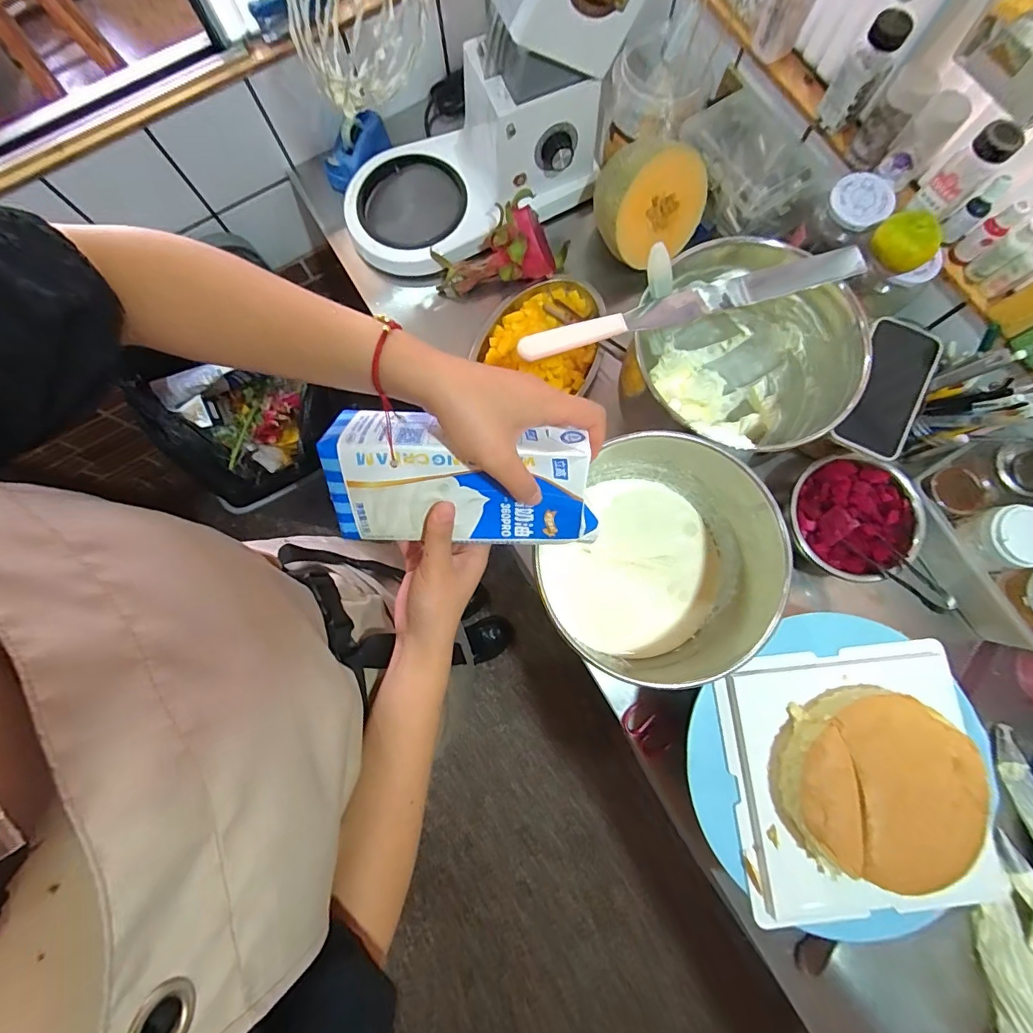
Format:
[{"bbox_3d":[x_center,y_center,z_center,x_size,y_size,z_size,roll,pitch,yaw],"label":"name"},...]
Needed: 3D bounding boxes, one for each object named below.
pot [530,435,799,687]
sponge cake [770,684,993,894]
[{"bbox_3d":[0.145,0.046,0.520,0.205,0.173,0.202,0,80,1],"label":"pot"},{"bbox_3d":[0.324,0.239,0.426,0.165,0.053,0.153,0,80,1],"label":"sponge cake"}]

